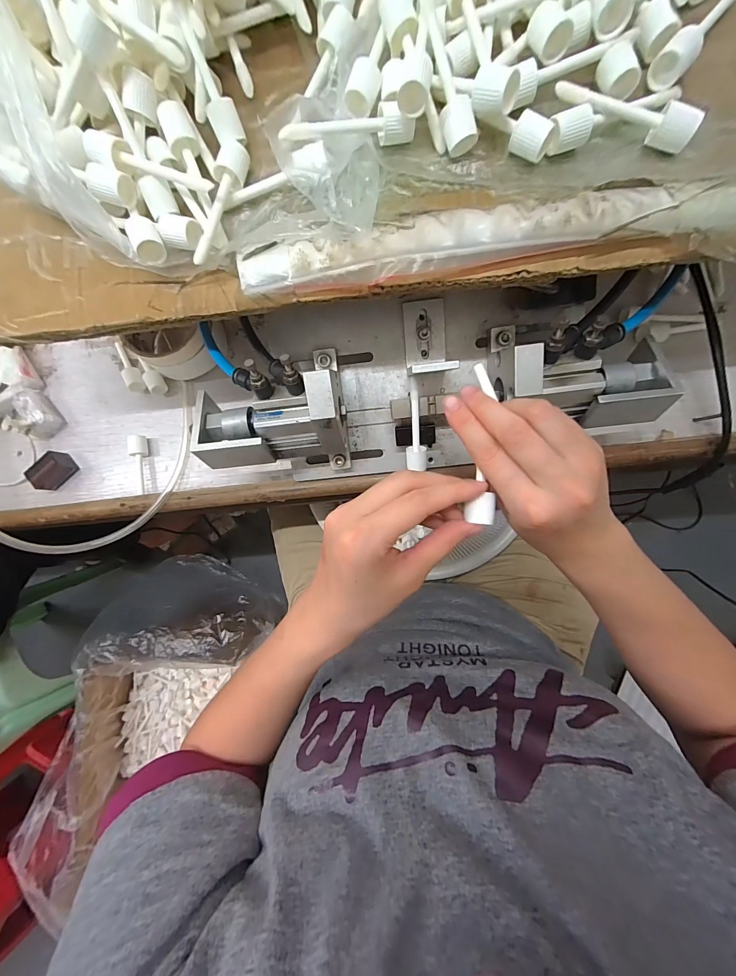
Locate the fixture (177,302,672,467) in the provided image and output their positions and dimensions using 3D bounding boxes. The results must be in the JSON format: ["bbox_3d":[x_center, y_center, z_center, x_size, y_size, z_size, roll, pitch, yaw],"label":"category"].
[{"bbox_3d":[0.045,-0.089,0.307,0.378,0.110,0.131,-2,88,4],"label":"fixture"}]

